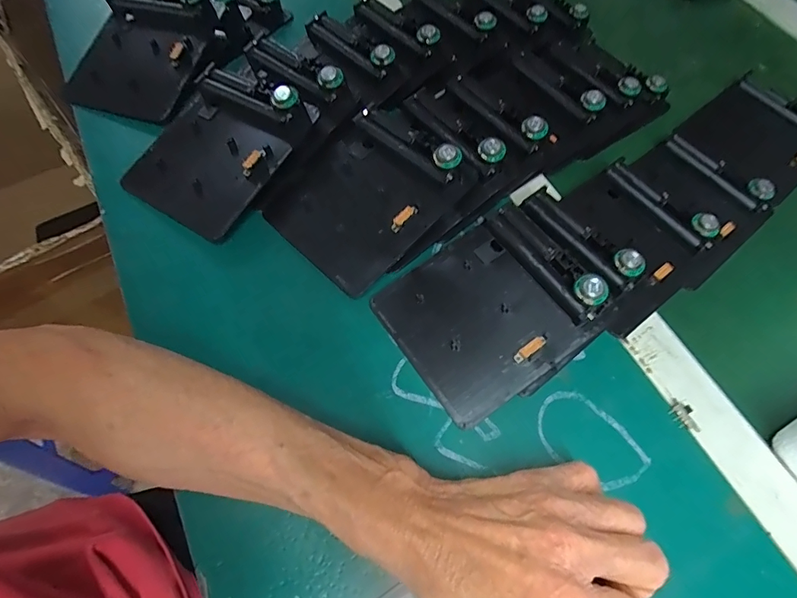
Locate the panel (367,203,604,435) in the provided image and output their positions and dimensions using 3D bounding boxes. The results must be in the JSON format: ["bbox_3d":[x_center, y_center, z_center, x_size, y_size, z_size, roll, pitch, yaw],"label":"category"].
[{"bbox_3d":[0.063,0.006,0.299,0.128,0.023,0.110,-36,71,-4],"label":"panel"}]

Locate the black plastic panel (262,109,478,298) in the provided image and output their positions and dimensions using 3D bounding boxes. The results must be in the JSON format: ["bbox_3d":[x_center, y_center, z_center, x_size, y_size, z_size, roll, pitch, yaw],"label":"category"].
[{"bbox_3d":[-0.023,-0.082,0.324,0.128,0.029,0.111,-40,73,-20],"label":"black plastic panel"}]

